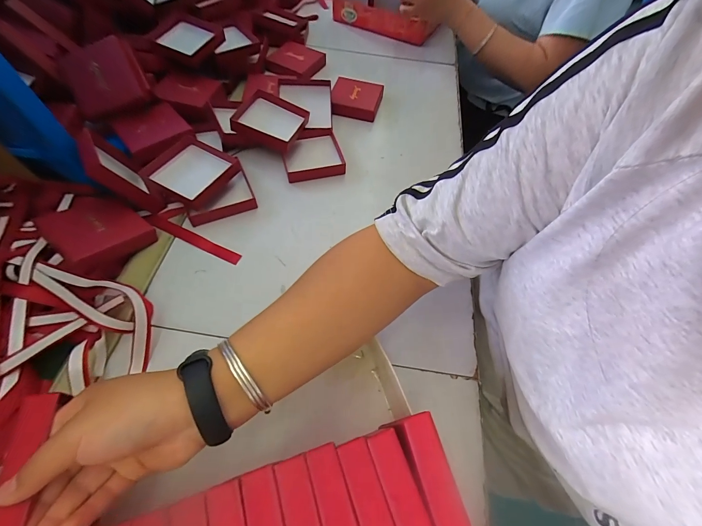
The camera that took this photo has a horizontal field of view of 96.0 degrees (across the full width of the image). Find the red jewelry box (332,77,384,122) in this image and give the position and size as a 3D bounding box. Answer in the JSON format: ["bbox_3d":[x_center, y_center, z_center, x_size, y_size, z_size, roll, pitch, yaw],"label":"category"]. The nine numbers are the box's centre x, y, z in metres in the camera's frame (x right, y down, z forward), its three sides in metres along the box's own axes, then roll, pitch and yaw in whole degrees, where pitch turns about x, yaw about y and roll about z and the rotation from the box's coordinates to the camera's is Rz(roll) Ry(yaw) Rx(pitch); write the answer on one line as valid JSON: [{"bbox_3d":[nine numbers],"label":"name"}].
[{"bbox_3d":[0.011,-0.301,0.577,0.085,0.025,0.084,9,59,3],"label":"red jewelry box"}]

